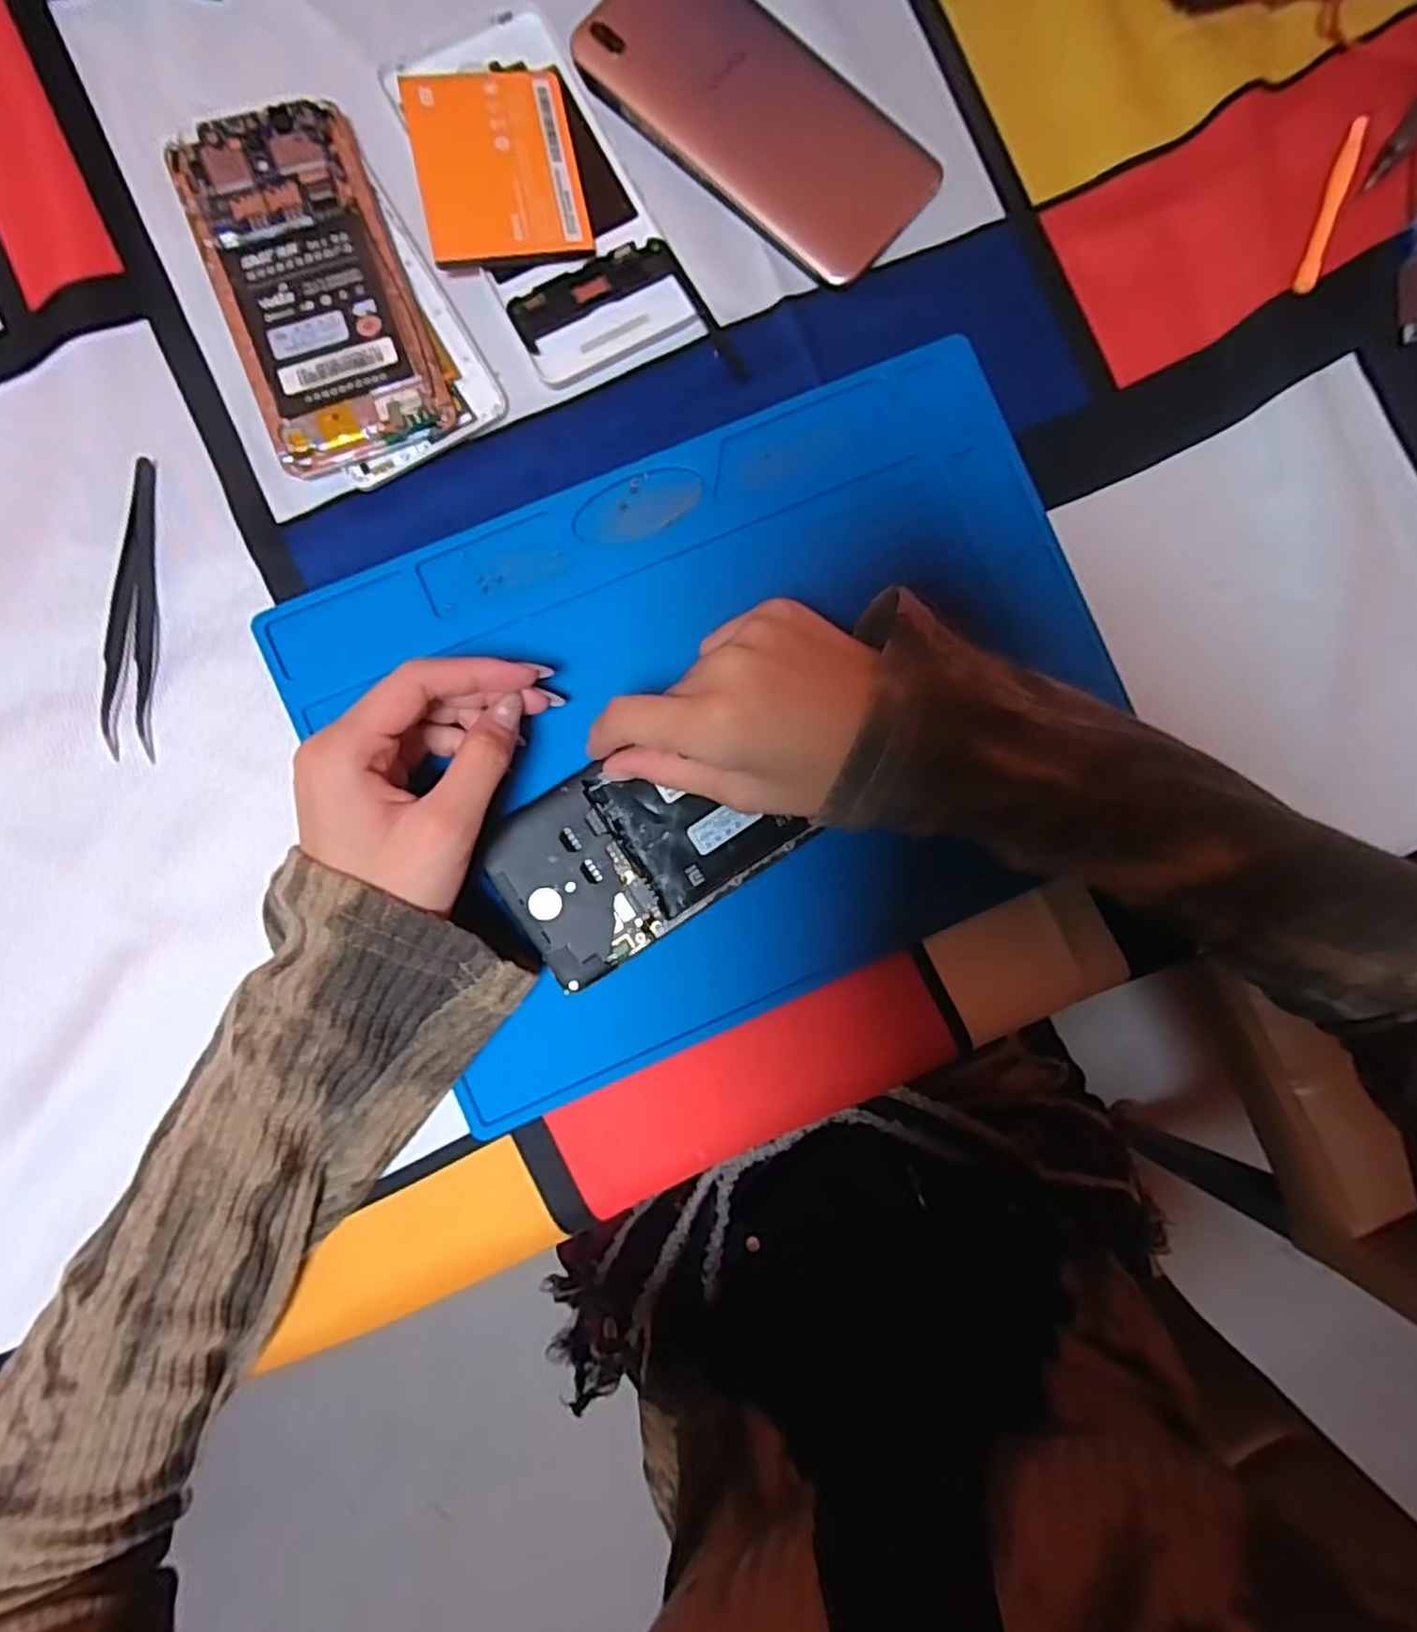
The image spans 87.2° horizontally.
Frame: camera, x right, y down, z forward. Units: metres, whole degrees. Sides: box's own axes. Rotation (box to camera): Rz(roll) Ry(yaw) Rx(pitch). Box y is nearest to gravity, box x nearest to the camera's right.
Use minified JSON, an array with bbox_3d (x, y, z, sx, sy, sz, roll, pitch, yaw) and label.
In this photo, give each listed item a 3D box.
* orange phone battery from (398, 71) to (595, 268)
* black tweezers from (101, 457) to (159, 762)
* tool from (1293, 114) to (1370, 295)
[{"bbox_3d":[-0.087,-0.268,0.306,0.064,0.008,0.080,-11,90,-4],"label":"orange phone battery"},{"bbox_3d":[-0.226,-0.082,0.293,0.016,0.008,0.115,2,89,-3],"label":"black tweezers"},{"bbox_3d":[0.277,-0.271,0.329,0.011,0.004,0.085,22,88,-3],"label":"tool"}]

